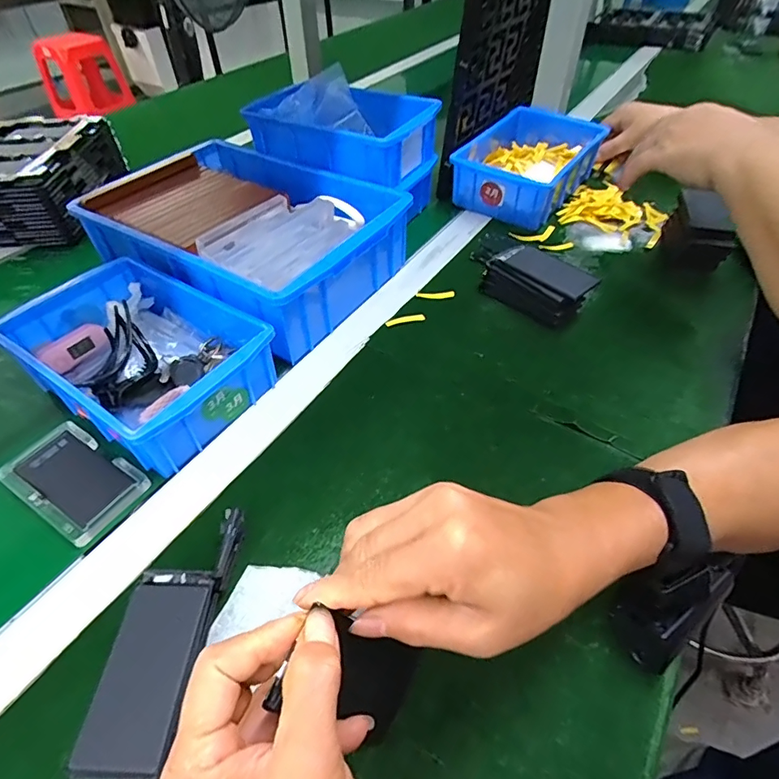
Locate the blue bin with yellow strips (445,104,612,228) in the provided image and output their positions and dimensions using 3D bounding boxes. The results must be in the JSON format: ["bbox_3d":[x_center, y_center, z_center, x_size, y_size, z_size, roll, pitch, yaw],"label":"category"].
[{"bbox_3d":[0.188,-0.305,0.650,0.136,0.072,0.220,26,52,23],"label":"blue bin with yellow strips"}]

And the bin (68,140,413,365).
[{"bbox_3d":[-0.162,-0.166,0.512,0.319,0.084,0.220,23,51,21],"label":"bin"}]

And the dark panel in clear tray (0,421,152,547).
[{"bbox_3d":[-0.237,0.067,0.357,0.104,0.009,0.061,25,52,22],"label":"dark panel in clear tray"}]

